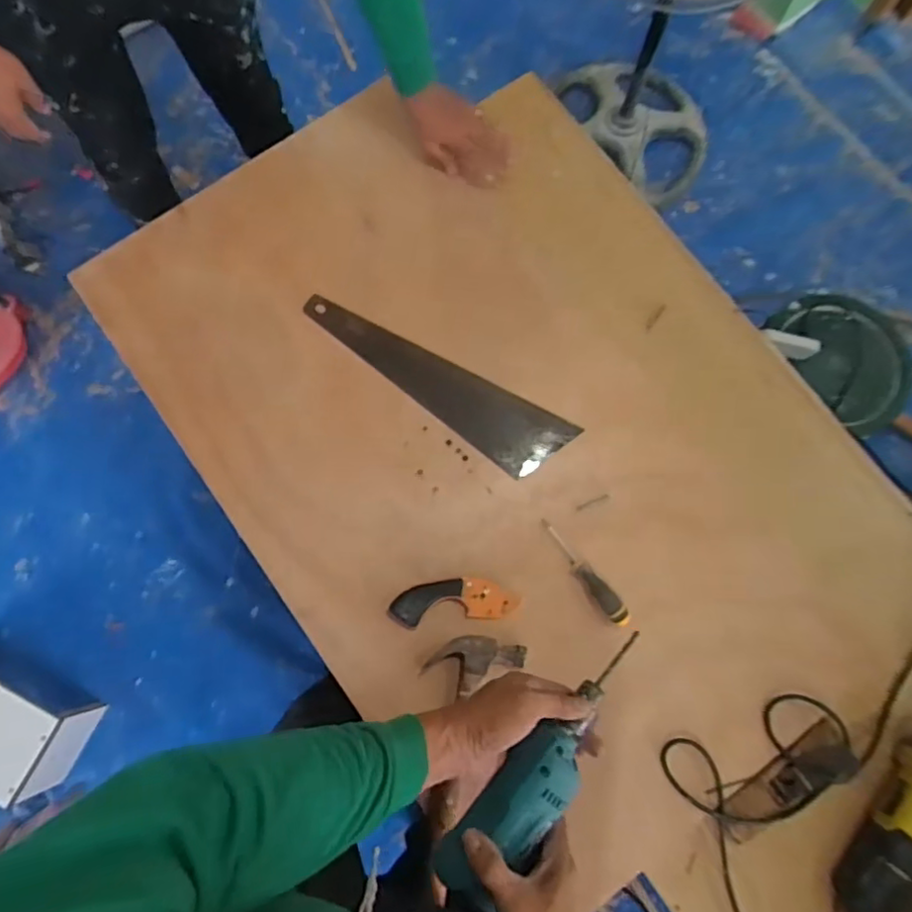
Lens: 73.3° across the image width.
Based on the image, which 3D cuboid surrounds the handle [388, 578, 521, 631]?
[{"bbox_3d":[-0.004,0.193,0.813,0.166,0.018,0.056,-7,79,-3],"label":"handle"}]

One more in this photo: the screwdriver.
[{"bbox_3d":[0.170,0.154,0.817,0.024,0.021,0.166,-36,69,-8],"label":"screwdriver"}]

